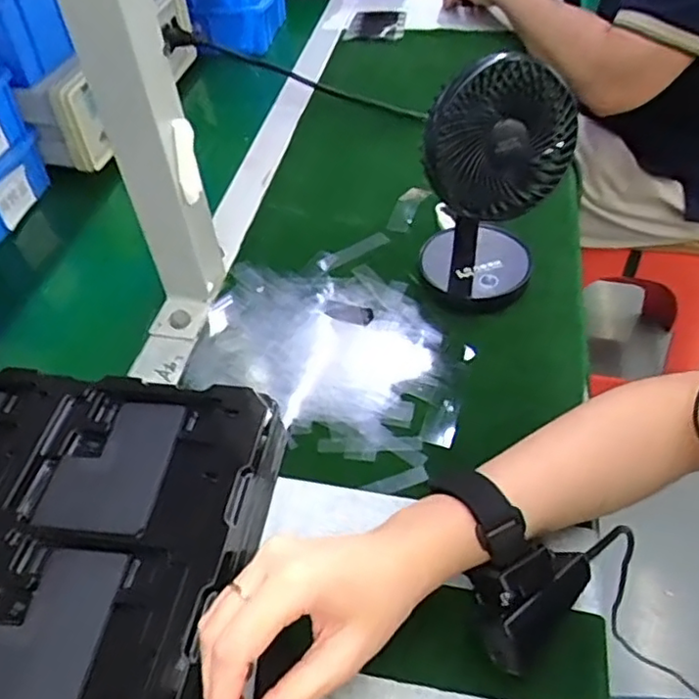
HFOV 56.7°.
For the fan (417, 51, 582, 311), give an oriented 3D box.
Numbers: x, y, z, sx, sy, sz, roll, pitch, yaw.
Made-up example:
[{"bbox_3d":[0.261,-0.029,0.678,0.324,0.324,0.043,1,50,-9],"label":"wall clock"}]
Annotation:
[{"bbox_3d":[0.108,-0.119,0.487,0.097,0.189,0.089,13,49,15],"label":"fan"}]

